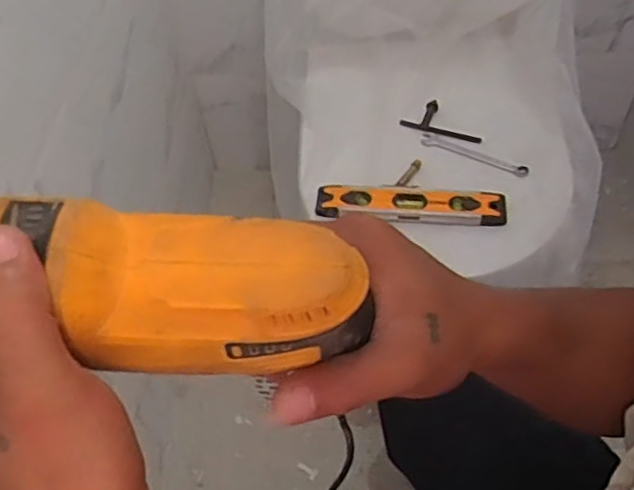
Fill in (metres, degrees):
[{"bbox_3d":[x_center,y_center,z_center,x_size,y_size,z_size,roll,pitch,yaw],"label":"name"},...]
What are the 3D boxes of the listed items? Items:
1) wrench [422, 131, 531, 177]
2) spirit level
[{"bbox_3d":[0.201,-0.115,0.822,0.145,0.007,0.017,25,57,24],"label":"wrench"},{"bbox_3d":[0.111,-0.048,0.767,0.220,0.019,0.048,3,51,8],"label":"spirit level"}]

